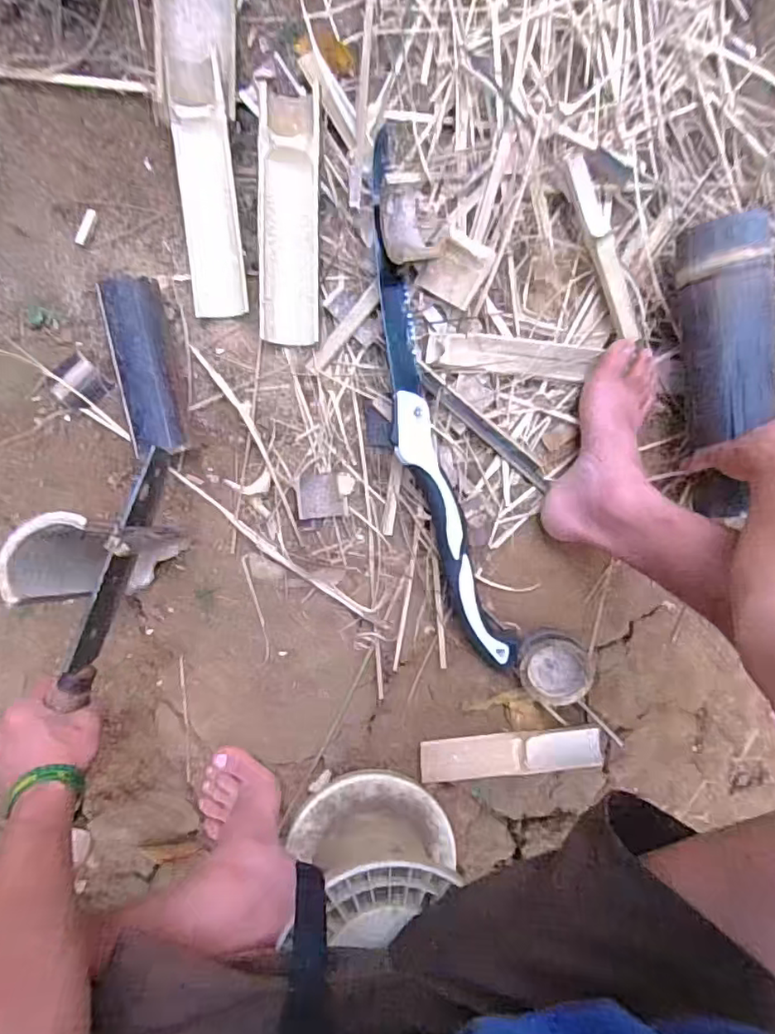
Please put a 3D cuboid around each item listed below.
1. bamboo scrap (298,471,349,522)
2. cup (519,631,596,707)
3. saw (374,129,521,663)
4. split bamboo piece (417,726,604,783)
[{"bbox_3d":[-0.072,-0.024,0.646,0.053,0.009,0.050,-7,99,-19],"label":"bamboo scrap"},{"bbox_3d":[0.189,0.171,0.669,0.086,0.050,0.078,44,89,-1],"label":"cup"},{"bbox_3d":[0.044,-0.113,0.643,0.084,0.045,0.614,-16,95,-5],"label":"saw"},{"bbox_3d":[0.149,0.279,0.676,0.215,0.019,0.049,-2,93,-5],"label":"split bamboo piece"}]

